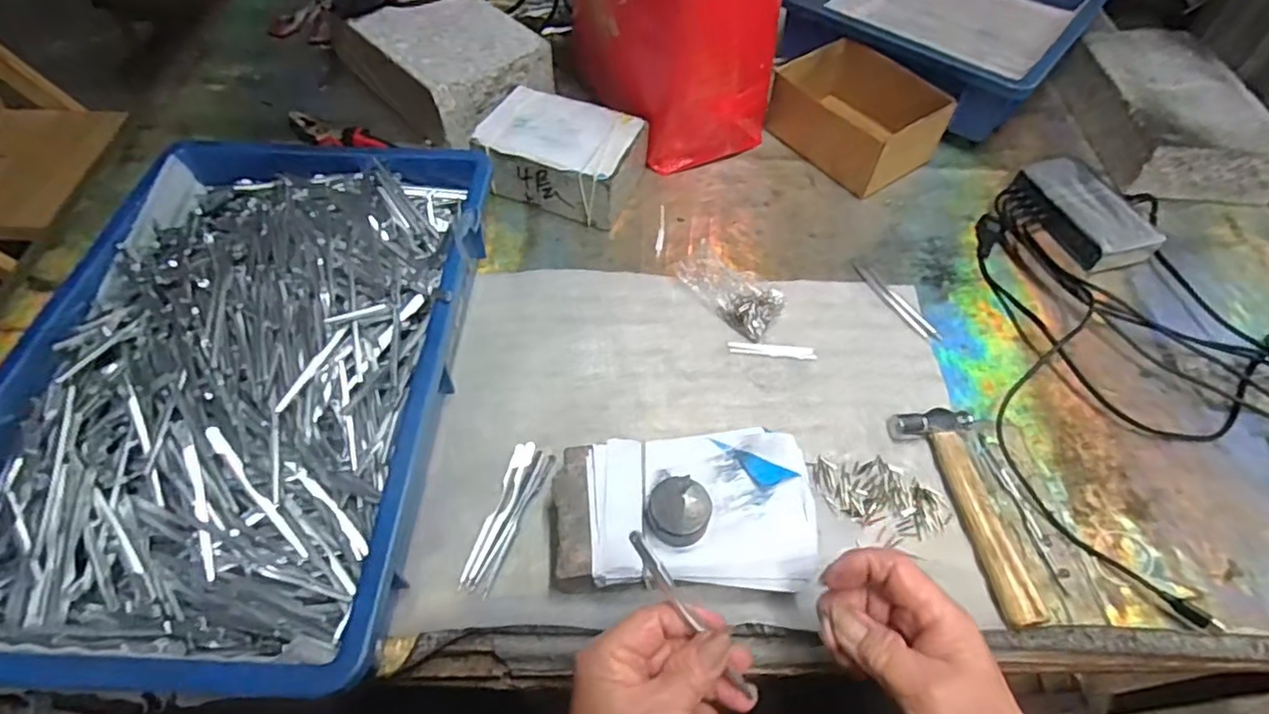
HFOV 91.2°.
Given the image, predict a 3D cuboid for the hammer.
[{"bbox_3d":[0.241,0.108,0.444,0.054,0.025,0.156,-7,55,-7],"label":"hammer"}]

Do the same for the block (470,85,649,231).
[{"bbox_3d":[-0.071,-0.203,0.617,0.147,0.059,0.101,18,57,10],"label":"block"}]

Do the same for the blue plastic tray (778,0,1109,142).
[{"bbox_3d":[0.388,-0.426,0.759,0.280,0.086,0.372,35,61,21],"label":"blue plastic tray"}]

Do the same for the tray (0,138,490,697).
[{"bbox_3d":[-0.277,0.003,0.459,0.290,0.080,0.436,3,55,0],"label":"tray"}]

